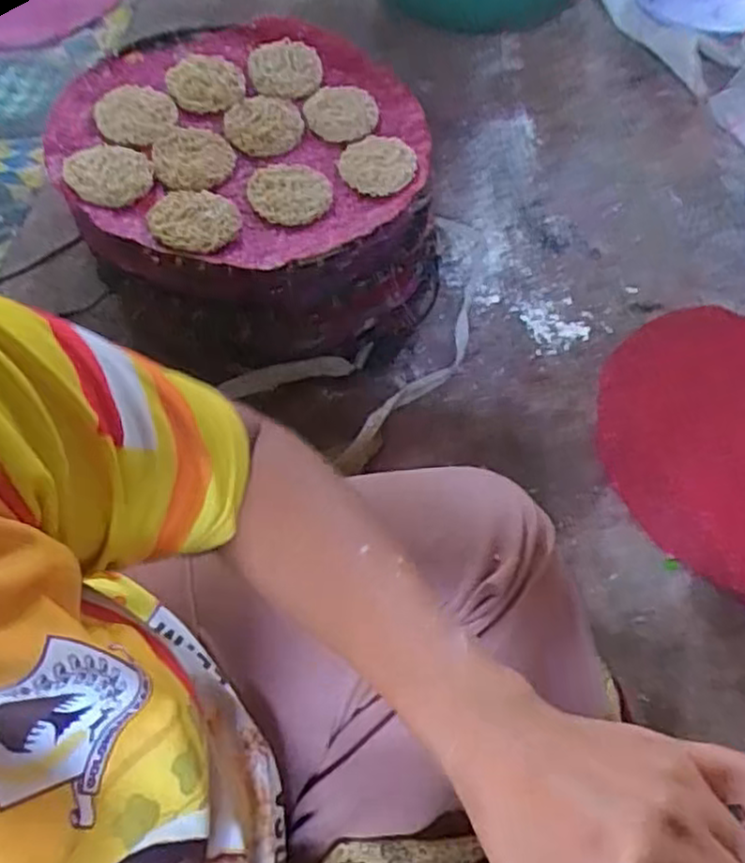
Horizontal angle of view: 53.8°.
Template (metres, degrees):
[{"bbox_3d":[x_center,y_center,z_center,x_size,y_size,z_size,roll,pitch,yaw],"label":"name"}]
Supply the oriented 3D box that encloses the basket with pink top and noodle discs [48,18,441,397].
[{"bbox_3d":[-0.122,-0.232,0.770,0.337,0.199,0.326,2,63,-3],"label":"basket with pink top and noodle discs"}]

